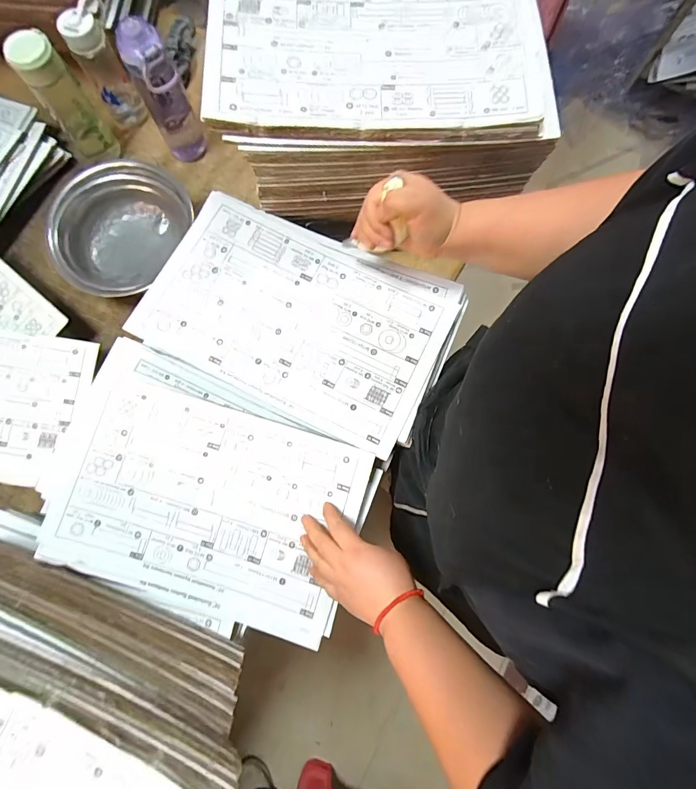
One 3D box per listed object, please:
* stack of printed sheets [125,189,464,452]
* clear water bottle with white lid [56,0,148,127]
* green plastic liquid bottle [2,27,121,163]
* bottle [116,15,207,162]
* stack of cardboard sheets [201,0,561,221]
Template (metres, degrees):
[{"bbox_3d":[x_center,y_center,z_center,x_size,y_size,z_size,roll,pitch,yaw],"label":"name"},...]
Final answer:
[{"bbox_3d":[-0.068,-0.114,0.520,0.408,0.015,0.260,24,79,4],"label":"stack of printed sheets"},{"bbox_3d":[-0.452,-0.610,0.701,0.079,0.181,0.079,-26,80,-6],"label":"clear water bottle with white lid"},{"bbox_3d":[-0.486,-0.499,0.658,0.078,0.208,0.070,-41,82,-9],"label":"green plastic liquid bottle"},{"bbox_3d":[-0.321,-0.521,0.659,0.071,0.215,0.066,0,79,-1],"label":"bottle"},{"bbox_3d":[0.043,-0.409,0.545,0.424,0.203,0.245,-4,79,-2],"label":"stack of cardboard sheets"}]

